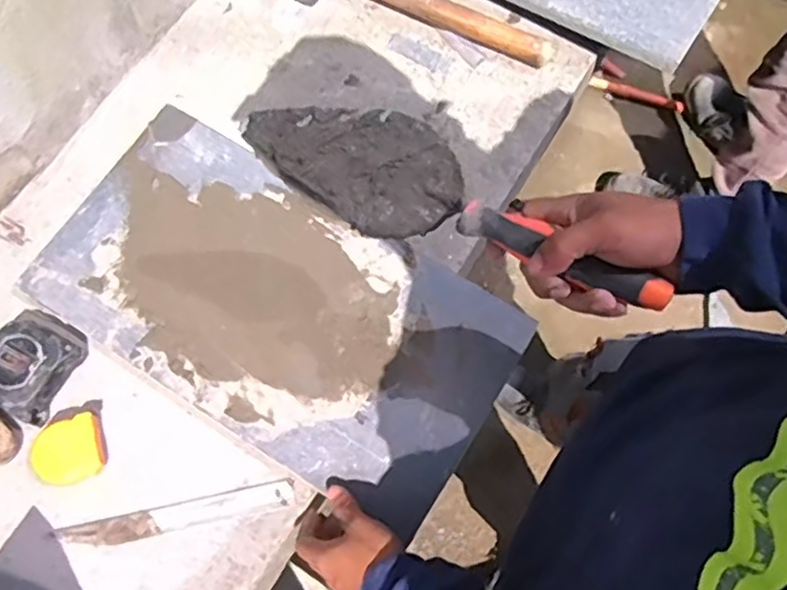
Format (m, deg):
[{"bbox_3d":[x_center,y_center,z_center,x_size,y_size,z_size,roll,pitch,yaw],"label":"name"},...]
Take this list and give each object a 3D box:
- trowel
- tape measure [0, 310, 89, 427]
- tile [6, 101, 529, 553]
[{"bbox_3d":[0.041,-0.065,0.479,0.302,0.066,0.085,26,76,12],"label":"trowel"},{"bbox_3d":[-0.363,0.067,0.673,0.085,0.044,0.096,26,76,10],"label":"tape measure"},{"bbox_3d":[-0.117,0.011,0.677,0.458,0.021,0.246,31,77,11],"label":"tile"}]

